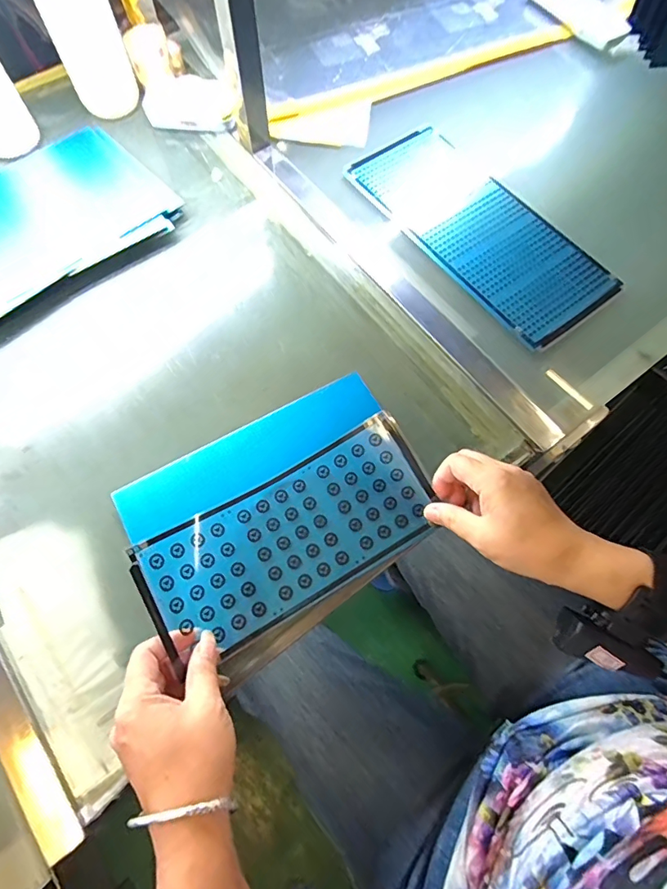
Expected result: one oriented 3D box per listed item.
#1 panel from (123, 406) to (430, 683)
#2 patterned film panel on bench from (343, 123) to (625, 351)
[{"bbox_3d":[-0.031,0.074,0.389,0.241,0.046,0.114,-27,73,-15],"label":"panel"},{"bbox_3d":[0.169,-0.256,0.537,0.146,0.011,0.319,-36,75,-13],"label":"patterned film panel on bench"}]

